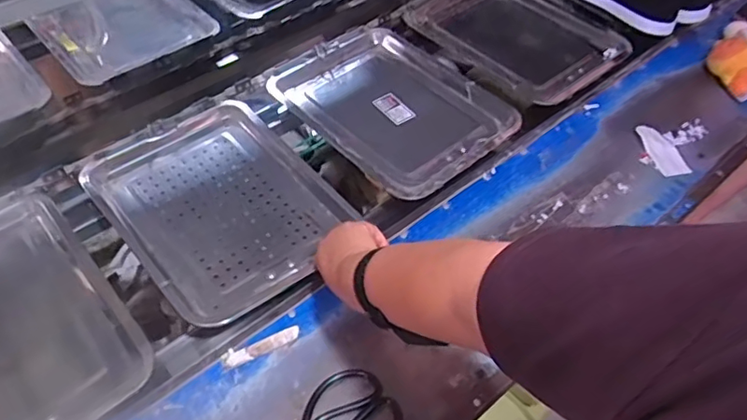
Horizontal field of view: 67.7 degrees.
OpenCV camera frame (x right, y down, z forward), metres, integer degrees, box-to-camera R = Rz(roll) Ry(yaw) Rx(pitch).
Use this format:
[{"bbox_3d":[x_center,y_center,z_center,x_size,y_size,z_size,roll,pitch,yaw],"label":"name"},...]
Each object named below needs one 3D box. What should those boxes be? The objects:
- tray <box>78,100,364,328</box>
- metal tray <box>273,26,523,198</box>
[{"bbox_3d":[-0.212,-0.013,0.778,0.268,0.046,0.341,-34,62,-26],"label":"tray"},{"bbox_3d":[0.033,-0.170,0.914,0.284,0.064,0.367,-34,57,-25],"label":"metal tray"}]

